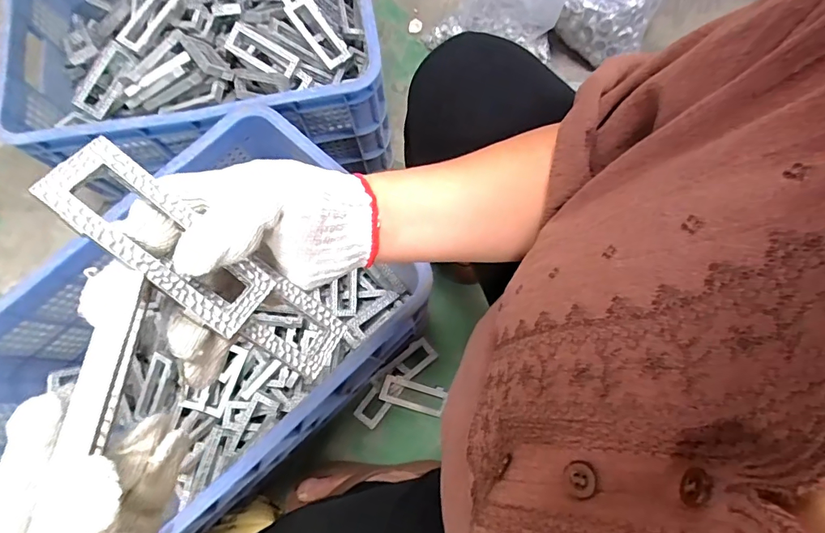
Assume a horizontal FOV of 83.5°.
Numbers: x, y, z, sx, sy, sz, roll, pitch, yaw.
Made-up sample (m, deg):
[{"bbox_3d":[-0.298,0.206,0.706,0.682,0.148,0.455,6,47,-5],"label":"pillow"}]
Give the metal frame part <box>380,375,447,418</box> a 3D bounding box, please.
[{"bbox_3d":[0.003,0.209,0.747,0.105,0.007,0.044,18,83,-8],"label":"metal frame part"}]

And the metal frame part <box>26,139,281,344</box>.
[{"bbox_3d":[-0.126,-0.012,0.238,0.112,0.004,0.041,44,62,-21],"label":"metal frame part"}]

